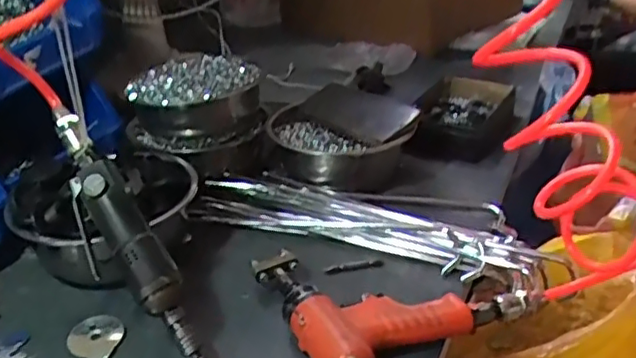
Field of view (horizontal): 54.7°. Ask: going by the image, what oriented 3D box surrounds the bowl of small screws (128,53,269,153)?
[{"bbox_3d":[-0.163,-0.103,0.823,0.174,0.078,0.152,-8,28,-11],"label":"bowl of small screws"}]

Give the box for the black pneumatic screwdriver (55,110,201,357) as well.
[{"bbox_3d":[-0.162,0.056,0.516,0.048,0.045,0.252,-24,74,-38],"label":"black pneumatic screwdriver"}]

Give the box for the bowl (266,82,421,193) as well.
[{"bbox_3d":[0.029,-0.050,0.808,0.183,0.094,0.174,-2,27,1],"label":"bowl"}]

